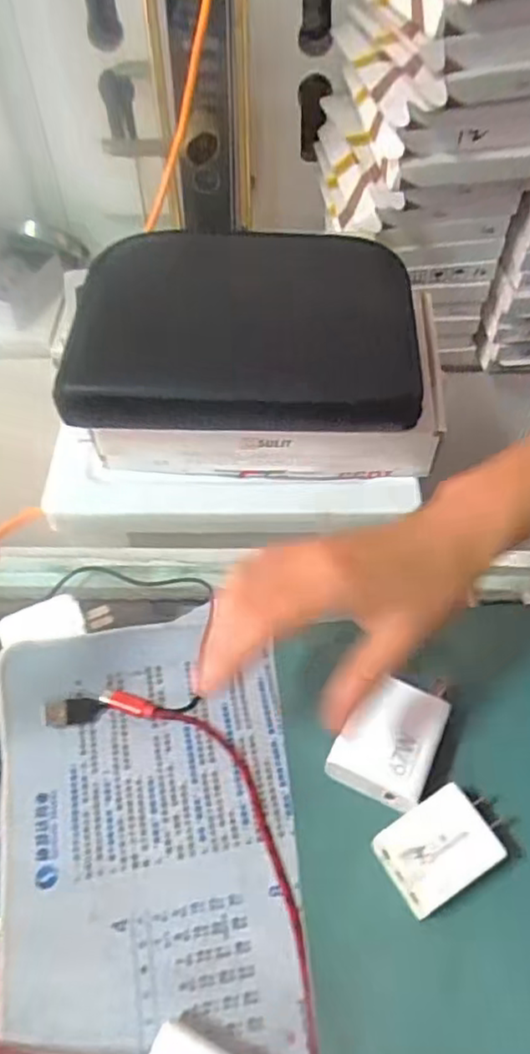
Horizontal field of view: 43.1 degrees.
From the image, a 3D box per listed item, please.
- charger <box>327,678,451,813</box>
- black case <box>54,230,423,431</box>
[{"bbox_3d":[0.065,0.114,0.356,0.047,0.026,0.060,22,57,16],"label":"charger"},{"bbox_3d":[-0.012,-0.157,0.516,0.247,0.055,0.175,1,53,1],"label":"black case"}]

